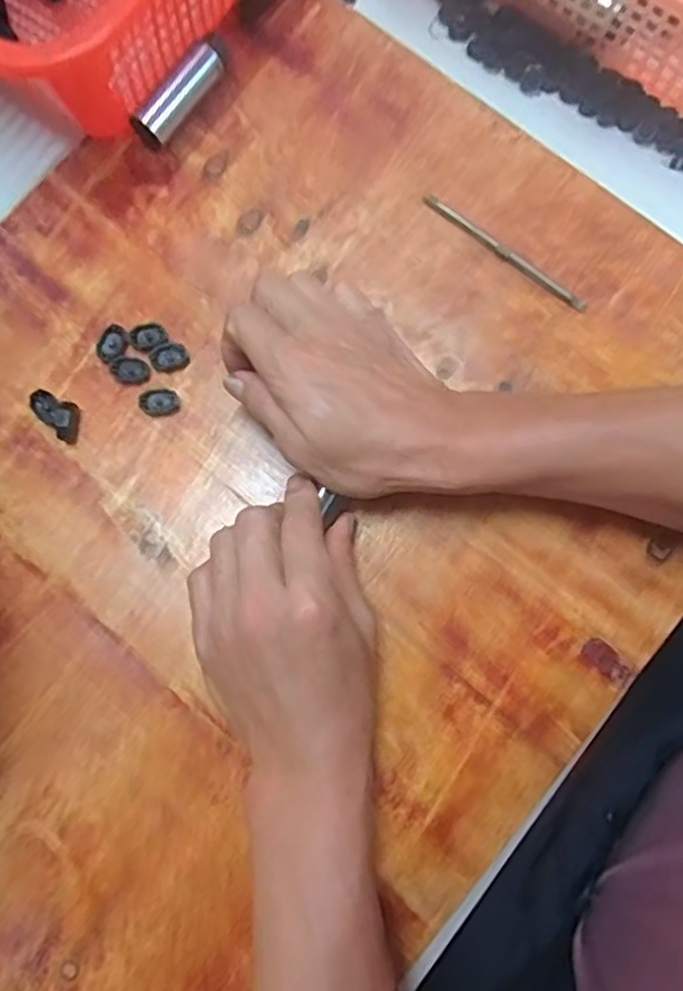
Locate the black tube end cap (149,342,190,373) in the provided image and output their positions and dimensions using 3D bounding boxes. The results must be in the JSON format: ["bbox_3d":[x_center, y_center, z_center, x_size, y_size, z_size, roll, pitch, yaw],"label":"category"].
[{"bbox_3d":[-0.101,-0.081,0.394,0.022,0.007,0.017,-33,81,-5],"label":"black tube end cap"}]

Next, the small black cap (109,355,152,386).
[{"bbox_3d":[-0.123,-0.073,0.391,0.021,0.005,0.015,4,80,2],"label":"small black cap"}]

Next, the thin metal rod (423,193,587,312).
[{"bbox_3d":[0.097,-0.145,0.400,0.116,0.004,0.007,38,83,7],"label":"thin metal rod"}]

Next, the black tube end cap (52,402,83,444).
[{"bbox_3d":[-0.157,-0.043,0.386,0.010,0.013,0.023,8,80,3],"label":"black tube end cap"}]

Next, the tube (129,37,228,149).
[{"bbox_3d":[-0.096,-0.251,0.417,0.024,0.024,0.079,38,83,7],"label":"tube"}]

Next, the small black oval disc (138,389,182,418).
[{"bbox_3d":[-0.106,-0.054,0.390,0.023,0.008,0.014,-5,80,0],"label":"small black oval disc"}]

